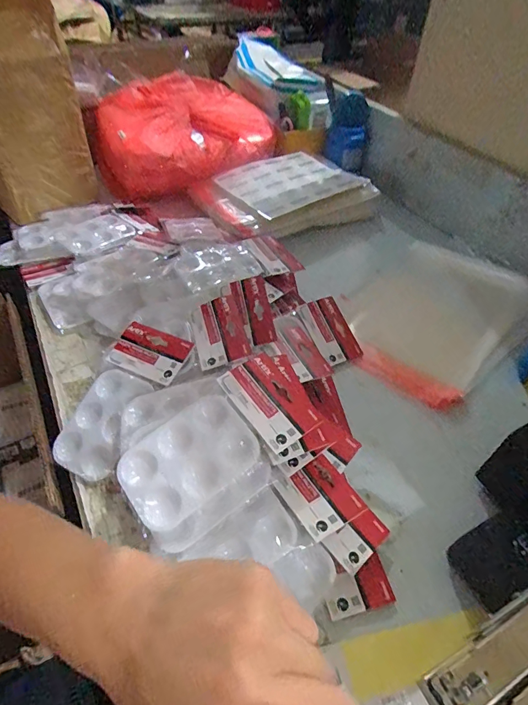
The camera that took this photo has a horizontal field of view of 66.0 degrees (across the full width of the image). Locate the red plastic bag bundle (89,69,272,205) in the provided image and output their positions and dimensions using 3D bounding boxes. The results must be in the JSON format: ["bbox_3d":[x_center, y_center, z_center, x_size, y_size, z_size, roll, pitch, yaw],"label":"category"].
[{"bbox_3d":[-0.186,-0.483,0.869,0.366,0.156,0.287,-30,55,-26],"label":"red plastic bag bundle"}]

